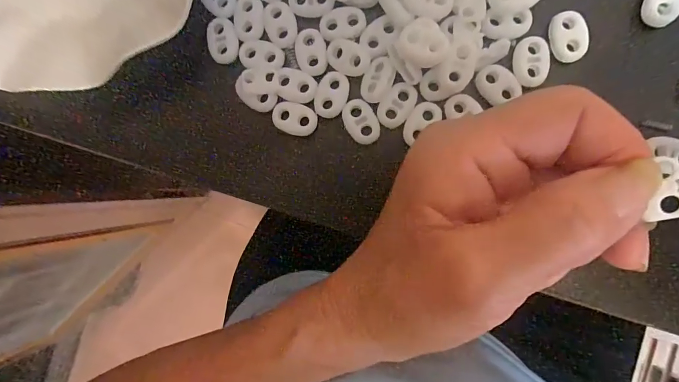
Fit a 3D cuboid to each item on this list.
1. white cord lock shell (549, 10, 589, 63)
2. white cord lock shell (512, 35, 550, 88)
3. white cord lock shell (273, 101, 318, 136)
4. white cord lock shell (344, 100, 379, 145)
[{"bbox_3d":[0.104,-0.070,0.172,0.016,0.004,0.022,-2,90,7],"label":"white cord lock shell"},{"bbox_3d":[0.088,-0.059,0.172,0.015,0.004,0.022,4,91,7],"label":"white cord lock shell"},{"bbox_3d":[-0.022,-0.035,0.183,0.021,0.004,0.015,15,93,5],"label":"white cord lock shell"},{"bbox_3d":[0.010,-0.033,0.180,0.015,0.004,0.022,-25,89,6],"label":"white cord lock shell"}]

